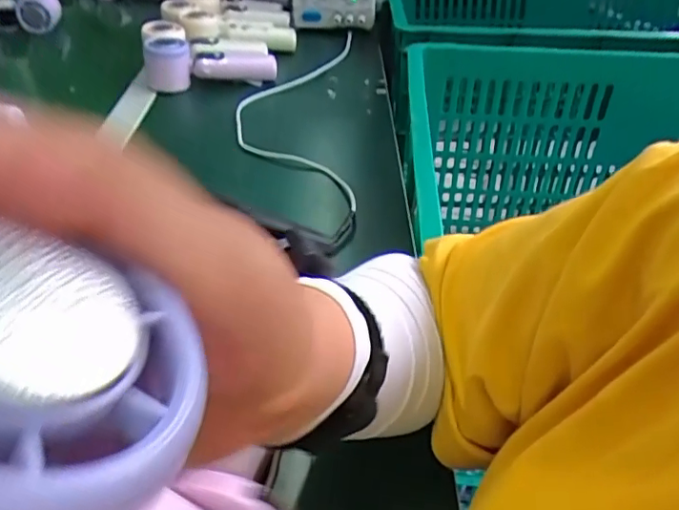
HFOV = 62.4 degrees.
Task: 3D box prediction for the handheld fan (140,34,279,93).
[{"bbox_3d":[-0.176,-0.266,0.767,0.171,0.059,0.061,-7,37,-5],"label":"handheld fan"}]

